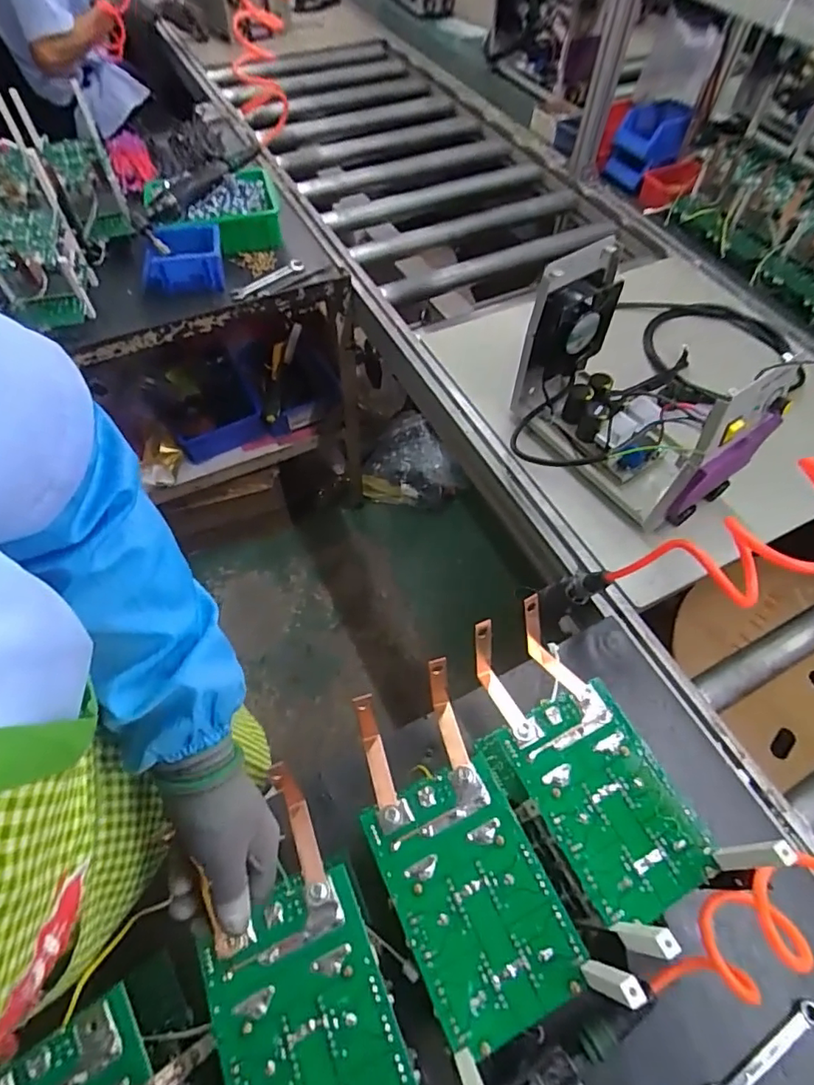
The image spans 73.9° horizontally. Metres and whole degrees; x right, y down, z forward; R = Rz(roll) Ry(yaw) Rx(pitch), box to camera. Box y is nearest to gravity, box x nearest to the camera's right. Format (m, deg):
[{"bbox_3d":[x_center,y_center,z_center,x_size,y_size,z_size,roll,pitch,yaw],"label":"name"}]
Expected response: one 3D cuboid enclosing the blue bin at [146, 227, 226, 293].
[{"bbox_3d":[-0.410,-0.518,0.997,0.143,0.068,0.120,-3,58,-4],"label":"blue bin"}]

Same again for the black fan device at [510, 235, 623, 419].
[{"bbox_3d":[0.233,-0.301,0.781,0.133,0.228,0.058,-35,65,-21],"label":"black fan device"}]

